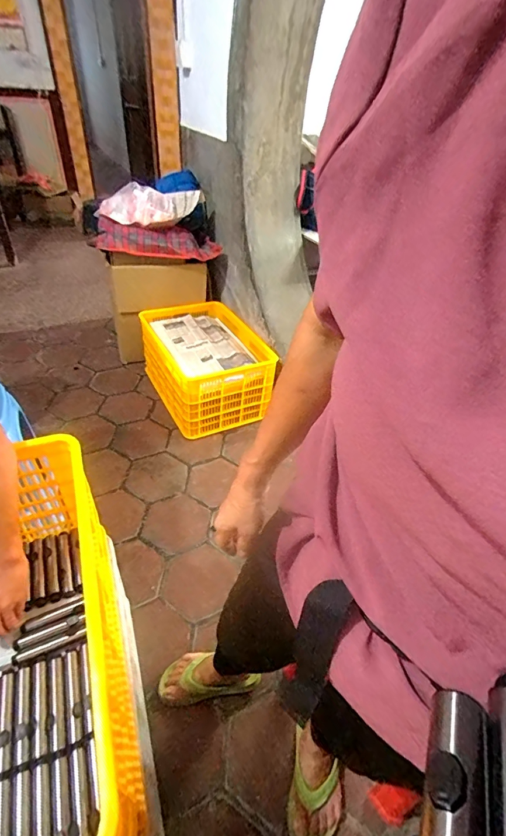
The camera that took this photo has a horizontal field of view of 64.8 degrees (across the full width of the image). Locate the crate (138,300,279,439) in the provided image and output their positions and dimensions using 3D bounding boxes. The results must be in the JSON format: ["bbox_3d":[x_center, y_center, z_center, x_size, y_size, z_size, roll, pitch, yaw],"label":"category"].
[{"bbox_3d":[-0.223,-0.240,1.832,0.469,0.307,0.593,-16,44,-22],"label":"crate"}]

